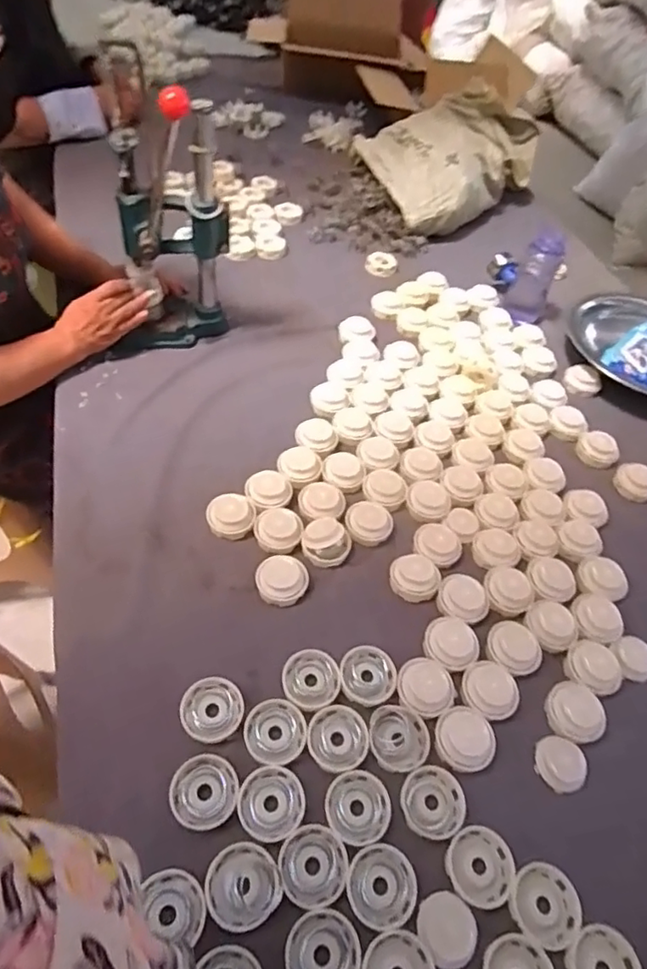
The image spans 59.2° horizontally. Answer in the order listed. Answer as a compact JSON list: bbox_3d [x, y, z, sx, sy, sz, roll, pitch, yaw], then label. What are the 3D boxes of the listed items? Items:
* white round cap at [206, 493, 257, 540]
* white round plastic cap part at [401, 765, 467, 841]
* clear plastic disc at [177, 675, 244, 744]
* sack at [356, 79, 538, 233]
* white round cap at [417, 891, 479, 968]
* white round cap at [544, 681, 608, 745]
[{"bbox_3d":[-0.117,0.037,0.726,0.061,0.023,0.054,-12,58,-15],"label":"white round cap"},{"bbox_3d":[0.107,0.308,0.552,0.059,0.010,0.063,3,55,-5],"label":"white round plastic cap part"},{"bbox_3d":[-0.113,0.229,0.579,0.061,0.014,0.059,3,55,-5],"label":"clear plastic disc"},{"bbox_3d":[0.280,-0.740,1.289,0.423,0.150,0.298,-31,61,-25],"label":"sack"},{"bbox_3d":[0.108,0.385,0.492,0.049,0.009,0.051,3,55,-5],"label":"white round cap"},{"bbox_3d":[0.273,0.245,0.618,0.054,0.020,0.063,10,55,0],"label":"white round cap"}]

